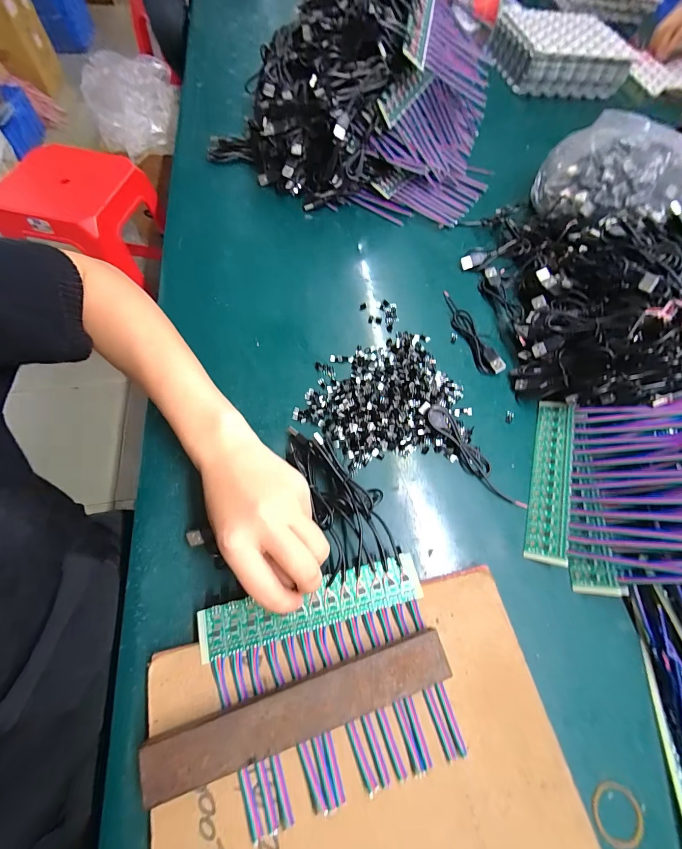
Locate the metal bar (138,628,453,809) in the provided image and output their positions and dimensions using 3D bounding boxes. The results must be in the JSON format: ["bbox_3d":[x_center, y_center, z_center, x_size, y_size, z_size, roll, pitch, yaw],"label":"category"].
[{"bbox_3d":[-0.021,0.183,0.223,0.190,0.023,0.031,-15,65,-10],"label":"metal bar"}]

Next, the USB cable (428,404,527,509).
[{"bbox_3d":[0.129,0.031,0.329,0.024,0.019,0.121,-32,71,-18],"label":"USB cable"}]

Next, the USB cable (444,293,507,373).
[{"bbox_3d":[0.149,-0.110,0.401,0.021,0.012,0.124,-17,67,-12],"label":"USB cable"}]

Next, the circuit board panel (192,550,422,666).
[{"bbox_3d":[-0.020,0.135,0.257,0.163,0.004,0.033,-11,65,-11],"label":"circuit board panel"}]

